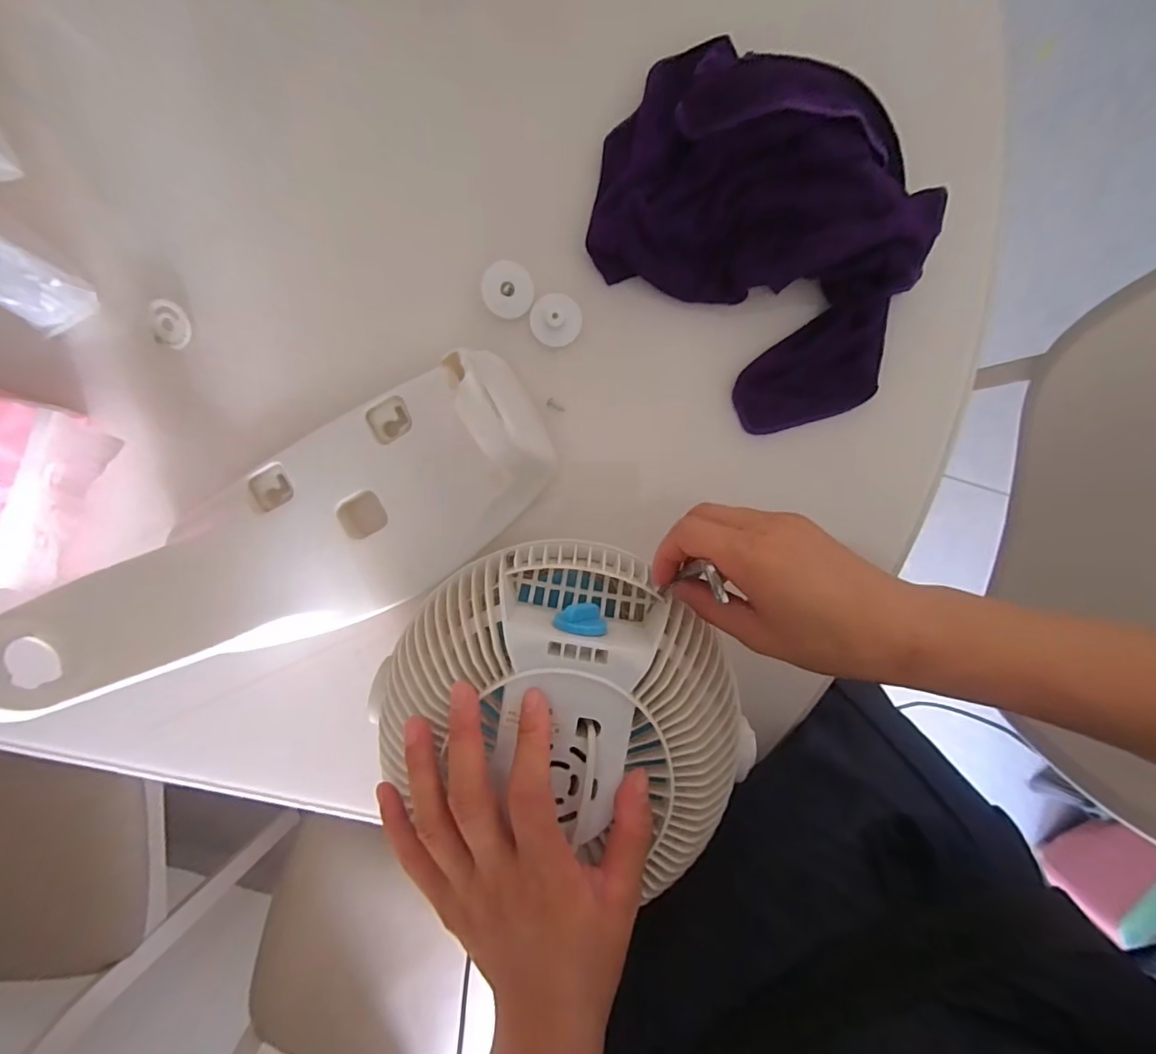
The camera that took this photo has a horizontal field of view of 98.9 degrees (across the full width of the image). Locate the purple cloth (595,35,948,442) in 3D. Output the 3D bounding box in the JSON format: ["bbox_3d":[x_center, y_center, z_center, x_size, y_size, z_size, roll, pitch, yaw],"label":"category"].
[{"bbox_3d":[0.129,-0.199,0.327,0.251,0.045,0.185,44,94,-4],"label":"purple cloth"}]

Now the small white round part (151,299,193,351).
[{"bbox_3d":[-0.288,-0.143,0.349,0.025,0.011,0.030,15,95,-2],"label":"small white round part"}]

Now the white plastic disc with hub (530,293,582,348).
[{"bbox_3d":[-0.016,-0.145,0.347,0.035,0.009,0.033,0,95,0],"label":"white plastic disc with hub"}]

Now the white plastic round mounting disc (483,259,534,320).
[{"bbox_3d":[-0.048,-0.163,0.341,0.034,0.004,0.035,-8,115,-17],"label":"white plastic round mounting disc"}]

